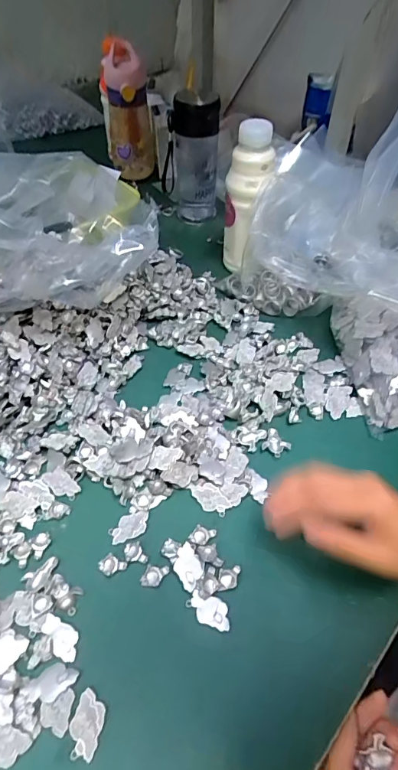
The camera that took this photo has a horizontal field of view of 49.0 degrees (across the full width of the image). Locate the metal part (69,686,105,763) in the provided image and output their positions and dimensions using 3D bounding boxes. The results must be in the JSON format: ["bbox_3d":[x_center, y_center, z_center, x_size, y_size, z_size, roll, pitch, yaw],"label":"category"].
[{"bbox_3d":[-0.079,0.238,0.307,0.021,0.005,0.037,11,52,7],"label":"metal part"}]

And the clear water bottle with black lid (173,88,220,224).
[{"bbox_3d":[-0.007,-0.369,0.703,0.078,0.180,0.072,4,51,2],"label":"clear water bottle with black lid"}]

